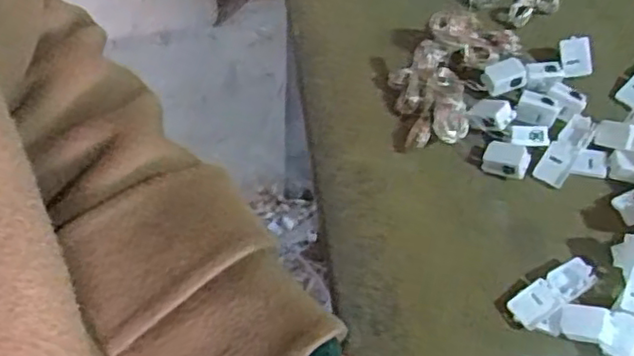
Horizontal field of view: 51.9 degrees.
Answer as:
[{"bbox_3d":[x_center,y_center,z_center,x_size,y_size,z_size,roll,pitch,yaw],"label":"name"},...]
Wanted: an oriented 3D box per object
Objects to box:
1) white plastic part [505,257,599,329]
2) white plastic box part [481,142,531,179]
[{"bbox_3d":[0.135,0.066,0.374,0.054,0.009,0.020,-28,62,-19],"label":"white plastic part"},{"bbox_3d":[0.121,-0.012,0.418,0.028,0.014,0.019,20,59,12],"label":"white plastic box part"}]

